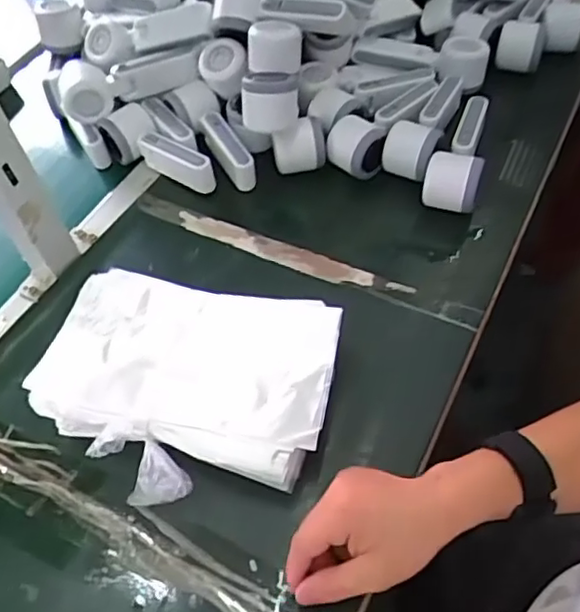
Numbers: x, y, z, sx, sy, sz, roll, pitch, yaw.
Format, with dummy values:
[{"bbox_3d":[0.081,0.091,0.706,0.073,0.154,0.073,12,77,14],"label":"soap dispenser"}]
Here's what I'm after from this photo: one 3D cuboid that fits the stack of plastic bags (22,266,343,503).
[{"bbox_3d":[-0.088,0.067,0.542,0.244,0.072,0.192,4,54,8],"label":"stack of plastic bags"}]

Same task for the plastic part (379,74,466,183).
[{"bbox_3d":[0.158,-0.212,0.721,0.055,0.040,0.165,20,59,18],"label":"plastic part"}]

